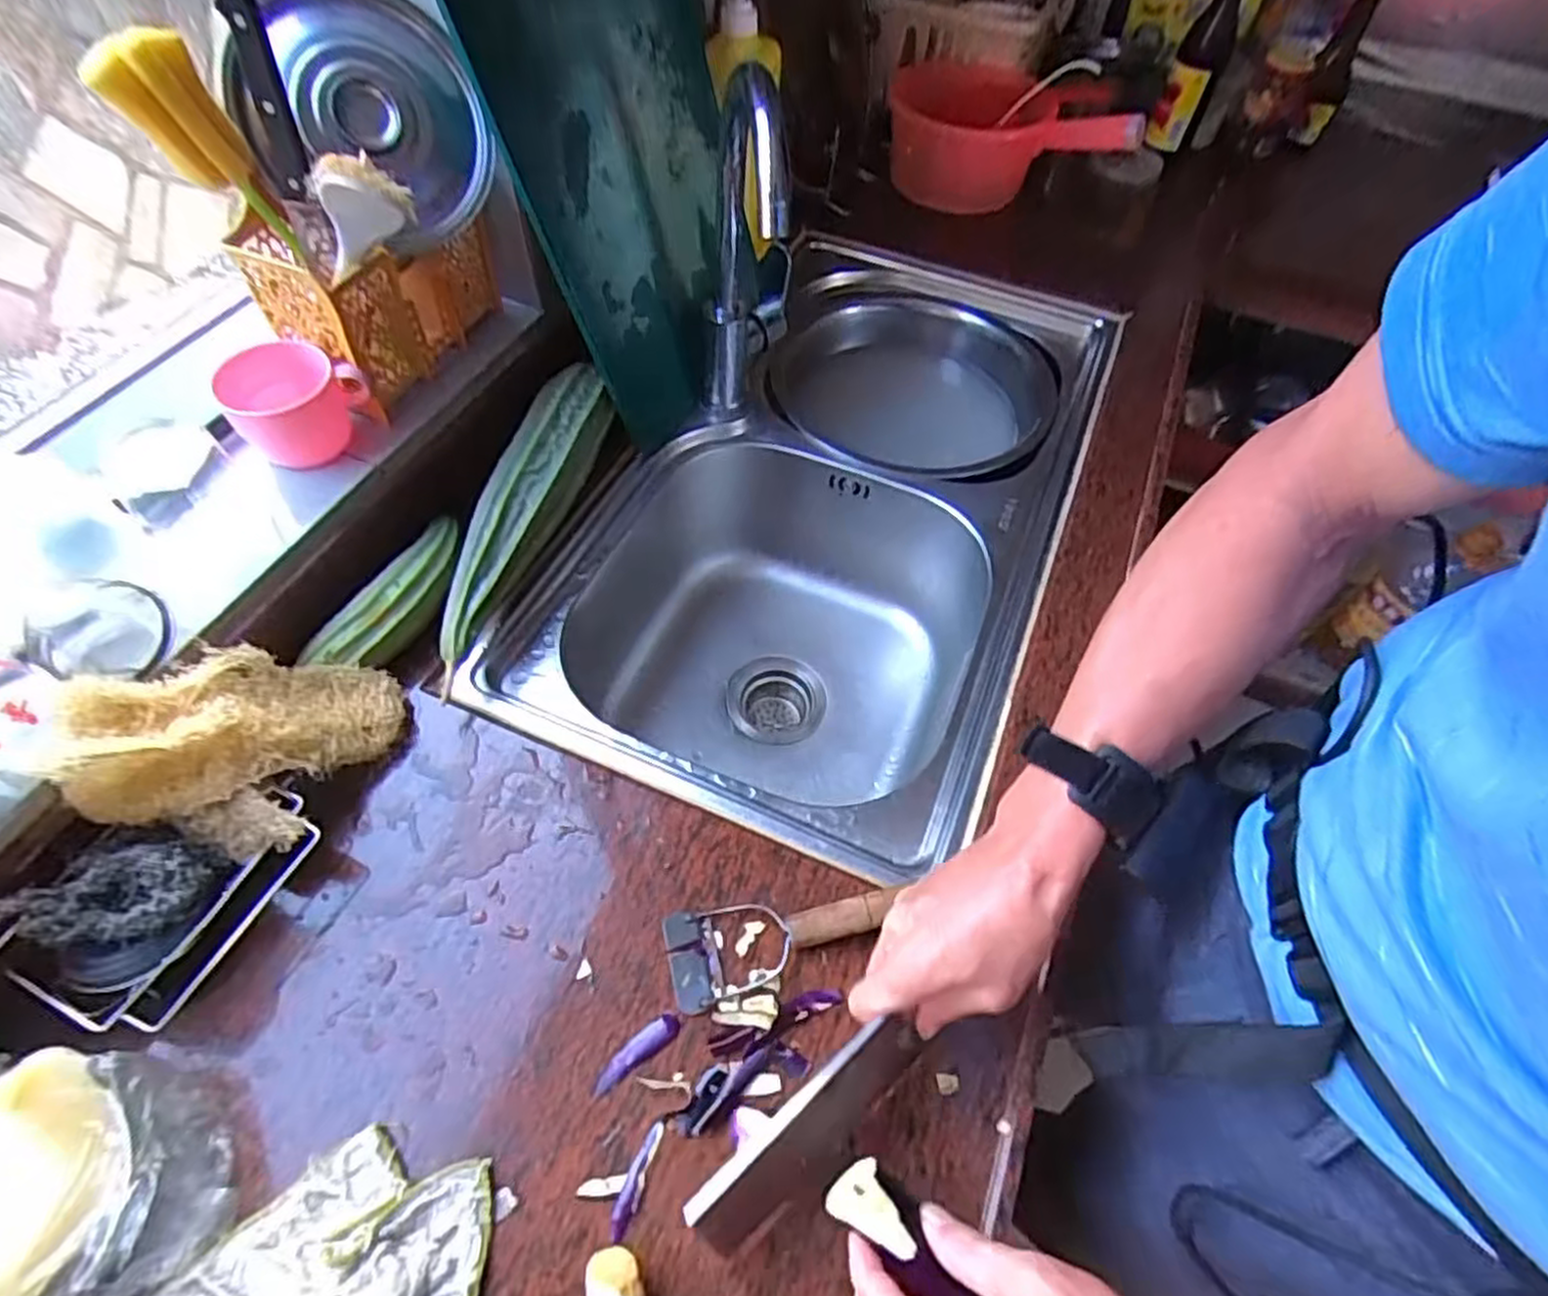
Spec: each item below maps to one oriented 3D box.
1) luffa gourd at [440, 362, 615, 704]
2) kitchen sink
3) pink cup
[{"bbox_3d":[-0.213,-0.115,0.635,0.056,0.059,0.304,14,57,5],"label":"luffa gourd"},{"bbox_3d":[0.065,-0.122,0.824,0.402,0.230,0.744,22,58,10],"label":"kitchen sink"},{"bbox_3d":[-0.382,-0.201,0.599,0.093,0.062,0.088,2,57,-3],"label":"pink cup"}]

